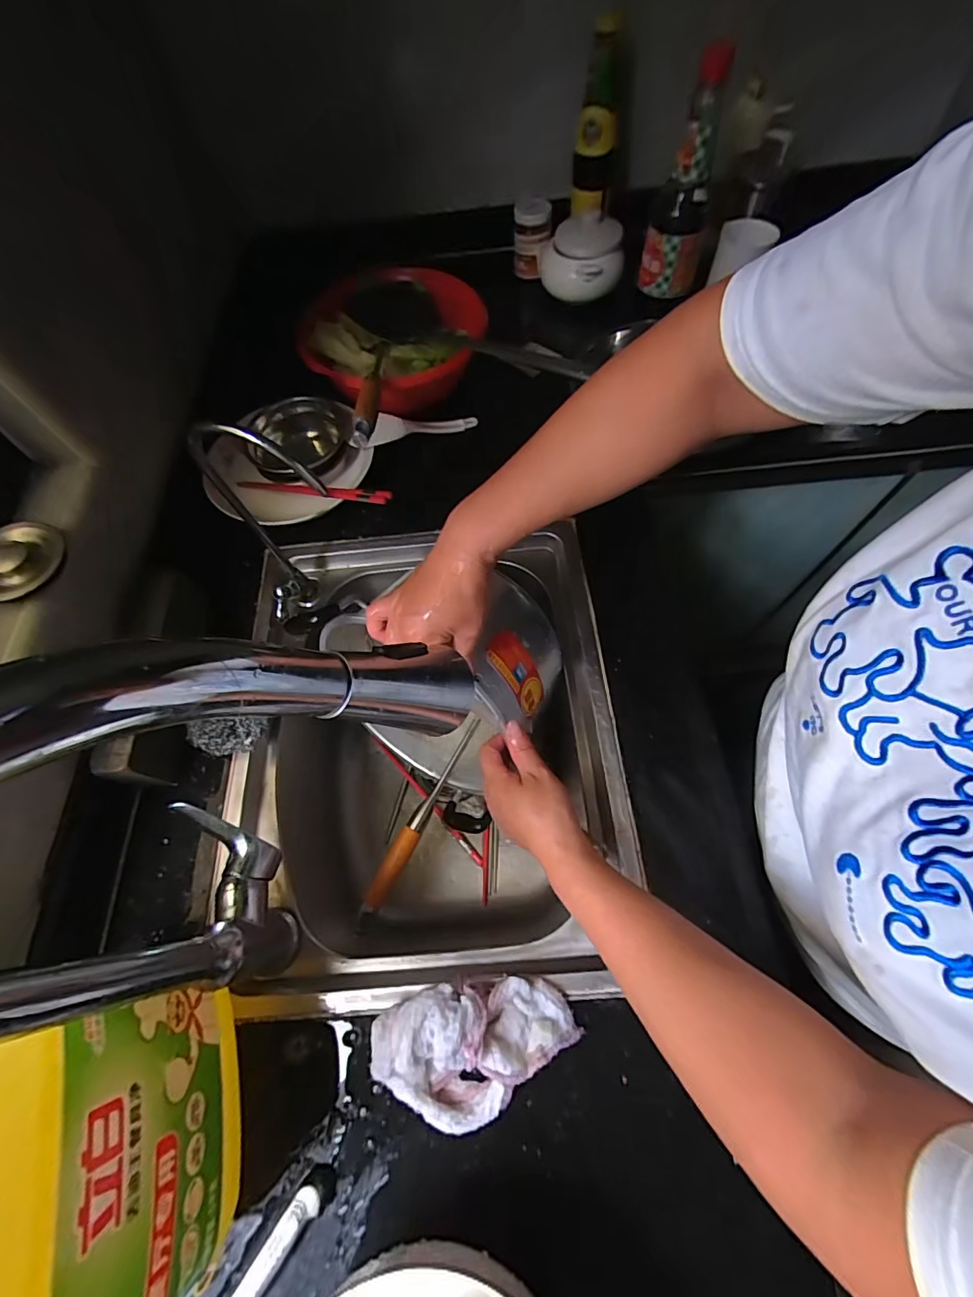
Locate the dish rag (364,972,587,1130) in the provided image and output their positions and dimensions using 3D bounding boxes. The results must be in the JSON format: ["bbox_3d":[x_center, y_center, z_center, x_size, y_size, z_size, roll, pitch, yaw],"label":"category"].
[{"bbox_3d":[-0.008,0.304,0.359,0.149,0.039,0.083,-5,64,1],"label":"dish rag"}]

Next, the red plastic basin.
[{"bbox_3d":[-0.128,-0.425,0.680,0.234,0.093,0.236,-1,64,3],"label":"red plastic basin"}]

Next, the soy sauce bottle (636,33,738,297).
[{"bbox_3d":[0.268,-0.610,0.634,0.073,0.231,0.063,23,68,14],"label":"soy sauce bottle"}]

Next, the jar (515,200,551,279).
[{"bbox_3d":[0.074,-0.667,0.775,0.056,0.088,0.053,5,65,6],"label":"jar"}]

